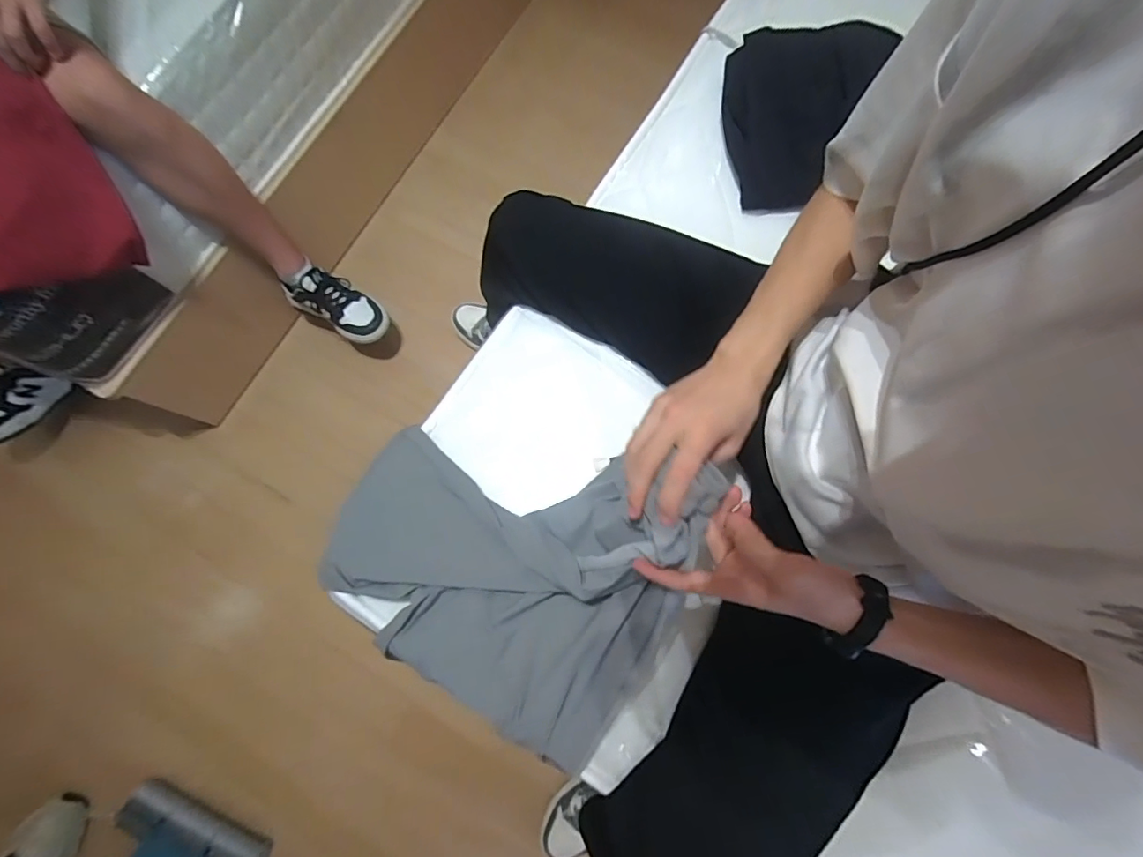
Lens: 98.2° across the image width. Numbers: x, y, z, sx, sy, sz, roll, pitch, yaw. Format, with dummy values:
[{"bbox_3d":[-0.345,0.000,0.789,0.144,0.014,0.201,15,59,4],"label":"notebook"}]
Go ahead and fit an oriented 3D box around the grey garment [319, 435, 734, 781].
[{"bbox_3d":[-0.093,0.126,0.466,0.351,0.203,0.275,24,75,8],"label":"grey garment"}]

